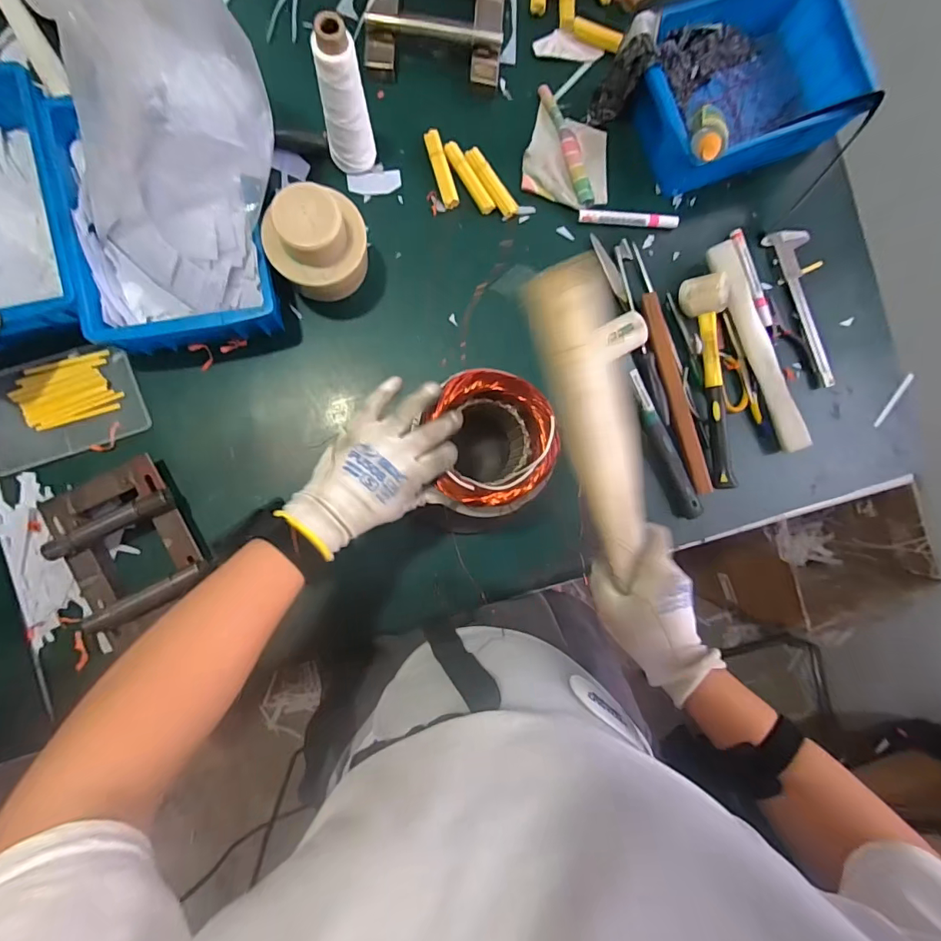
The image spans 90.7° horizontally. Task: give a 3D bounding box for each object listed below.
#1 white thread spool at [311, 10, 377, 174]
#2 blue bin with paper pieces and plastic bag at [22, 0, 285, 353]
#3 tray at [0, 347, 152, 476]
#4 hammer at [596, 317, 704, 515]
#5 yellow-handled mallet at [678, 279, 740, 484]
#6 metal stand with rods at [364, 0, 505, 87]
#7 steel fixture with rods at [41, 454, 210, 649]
[{"bbox_3d":[-0.143,-0.414,0.532,0.053,0.167,0.049,0,88,-6],"label":"white thread spool"},{"bbox_3d":[-0.315,-0.290,0.467,0.238,0.256,0.265,-11,89,-6],"label":"blue bin with paper pieces and plastic bag"},{"bbox_3d":[-0.494,-0.078,0.562,0.177,0.014,0.117,-20,90,-6],"label":"tray"},{"bbox_3d":[0.239,-0.066,0.607,0.066,0.034,0.280,-21,90,-6],"label":"hammer"},{"bbox_3d":[0.329,-0.119,0.614,0.052,0.044,0.277,-12,89,-6],"label":"yellow-handled mallet"},{"bbox_3d":[-0.047,-0.613,0.612,0.187,0.040,0.189,4,87,-5],"label":"metal stand with rods"},{"bbox_3d":[-0.401,0.091,0.546,0.139,0.048,0.183,-27,91,-6],"label":"steel fixture with rods"}]

